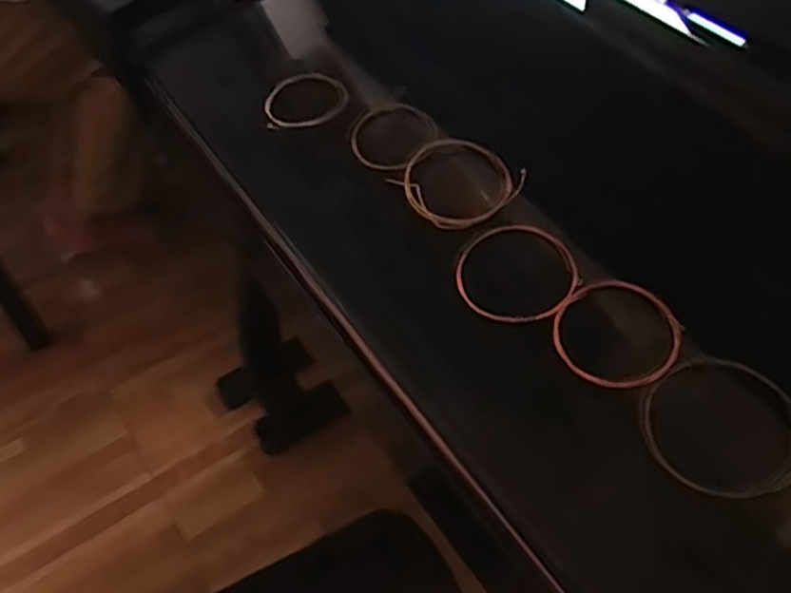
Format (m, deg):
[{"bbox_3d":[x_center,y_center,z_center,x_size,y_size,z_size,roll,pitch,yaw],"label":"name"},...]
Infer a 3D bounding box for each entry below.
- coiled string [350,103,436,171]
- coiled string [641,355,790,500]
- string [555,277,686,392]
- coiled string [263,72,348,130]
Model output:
[{"bbox_3d":[-0.002,-0.125,0.523,0.068,0.008,0.076,-42,53,-16],"label":"coiled string"},{"bbox_3d":[0.168,0.067,0.352,0.072,0.007,0.077,-10,60,18],"label":"coiled string"},{"bbox_3d":[0.127,0.022,0.394,0.066,0.010,0.068,-7,61,12],"label":"string"},{"bbox_3d":[-0.073,-0.160,0.558,0.067,0.012,0.074,-9,52,-6],"label":"coiled string"}]

